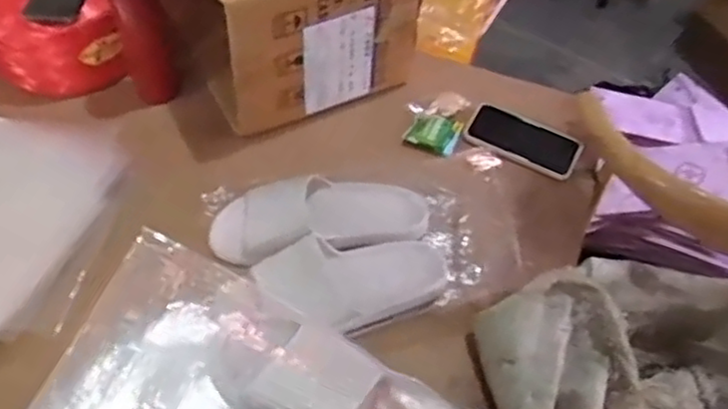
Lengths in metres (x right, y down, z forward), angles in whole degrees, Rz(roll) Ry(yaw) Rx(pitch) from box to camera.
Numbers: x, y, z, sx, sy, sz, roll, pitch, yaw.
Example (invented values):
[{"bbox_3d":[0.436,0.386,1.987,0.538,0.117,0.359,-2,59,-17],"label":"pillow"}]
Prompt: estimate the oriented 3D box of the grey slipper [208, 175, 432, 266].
[{"bbox_3d":[-0.054,0.012,0.892,0.281,0.058,0.096,-6,53,-8],"label":"grey slipper"}]

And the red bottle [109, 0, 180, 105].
[{"bbox_3d":[-0.302,-0.240,0.974,0.076,0.222,0.059,6,52,2],"label":"red bottle"}]

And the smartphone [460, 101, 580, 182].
[{"bbox_3d":[0.233,-0.096,1.026,0.165,0.013,0.094,23,54,14],"label":"smartphone"}]

